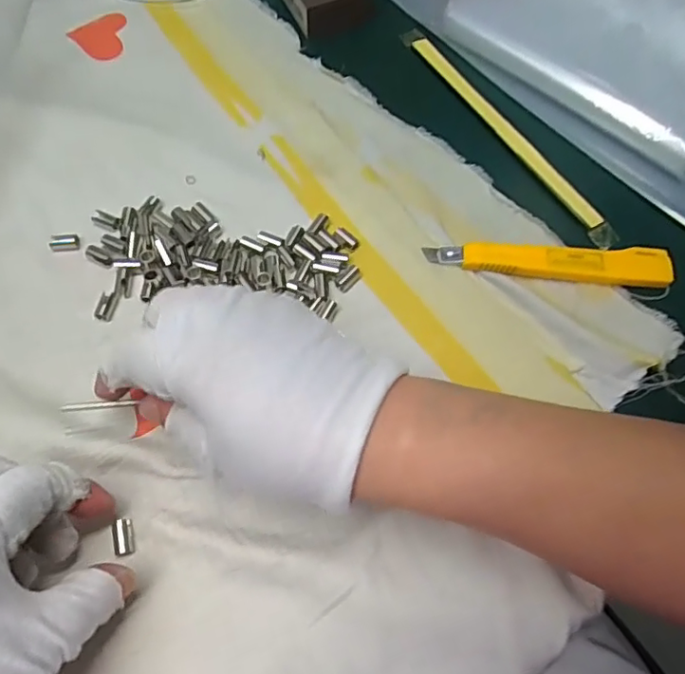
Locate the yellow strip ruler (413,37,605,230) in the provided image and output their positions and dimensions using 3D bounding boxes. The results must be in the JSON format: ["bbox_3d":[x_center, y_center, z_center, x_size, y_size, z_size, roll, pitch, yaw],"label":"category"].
[{"bbox_3d":[0.100,-0.134,0.366,0.011,0.005,0.177,-29,70,-14],"label":"yellow strip ruler"}]

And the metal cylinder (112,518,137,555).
[{"bbox_3d":[-0.098,0.089,0.259,0.008,0.005,0.015,-14,67,-9],"label":"metal cylinder"}]

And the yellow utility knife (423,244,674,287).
[{"bbox_3d":[0.114,-0.042,0.321,0.131,0.012,0.021,5,65,0],"label":"yellow utility knife"}]

